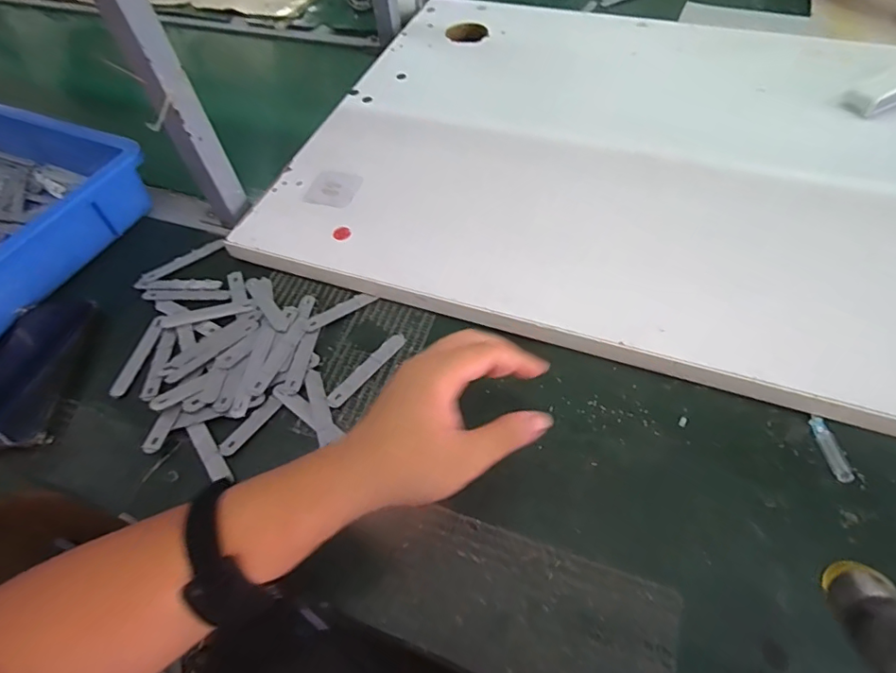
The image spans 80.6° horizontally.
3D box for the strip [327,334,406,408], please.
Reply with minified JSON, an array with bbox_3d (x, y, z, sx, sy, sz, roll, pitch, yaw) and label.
[{"bbox_3d":[-0.076,0.030,0.497,0.017,0.004,0.095,33,63,25],"label":"strip"}]

